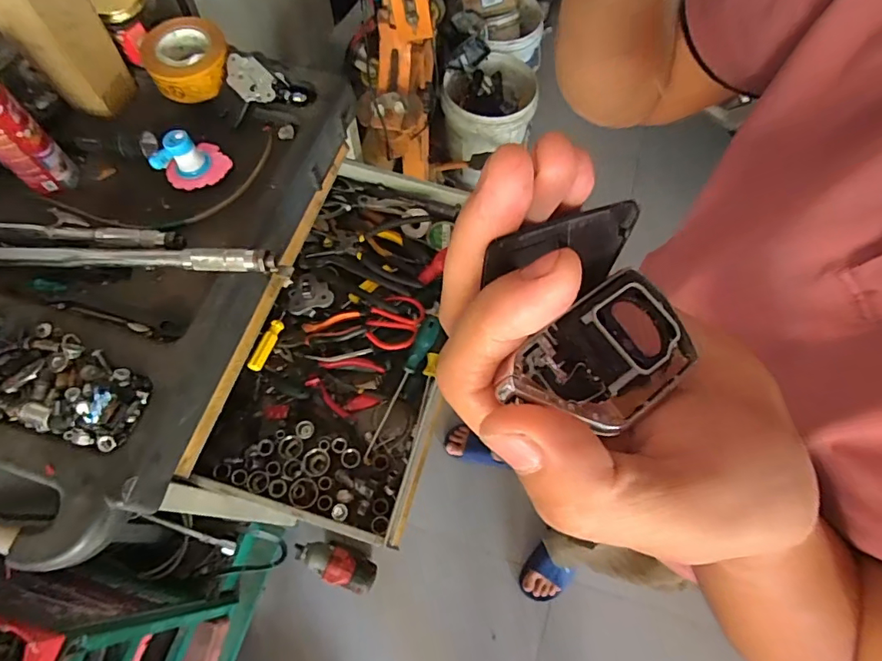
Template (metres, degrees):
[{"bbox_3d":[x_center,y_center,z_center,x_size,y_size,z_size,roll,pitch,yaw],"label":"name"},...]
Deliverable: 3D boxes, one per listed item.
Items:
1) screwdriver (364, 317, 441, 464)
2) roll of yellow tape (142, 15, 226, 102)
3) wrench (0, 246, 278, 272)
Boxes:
[{"bbox_3d":[-0.061,0.088,0.762,0.029,0.023,0.237,25,83,10],"label":"screwdriver"},{"bbox_3d":[-0.374,-0.404,0.742,0.108,0.066,0.108,1,65,-1],"label":"roll of yellow tape"},{"bbox_3d":[-0.399,-0.093,0.624,0.384,0.027,0.025,2,65,0],"label":"wrench"}]

